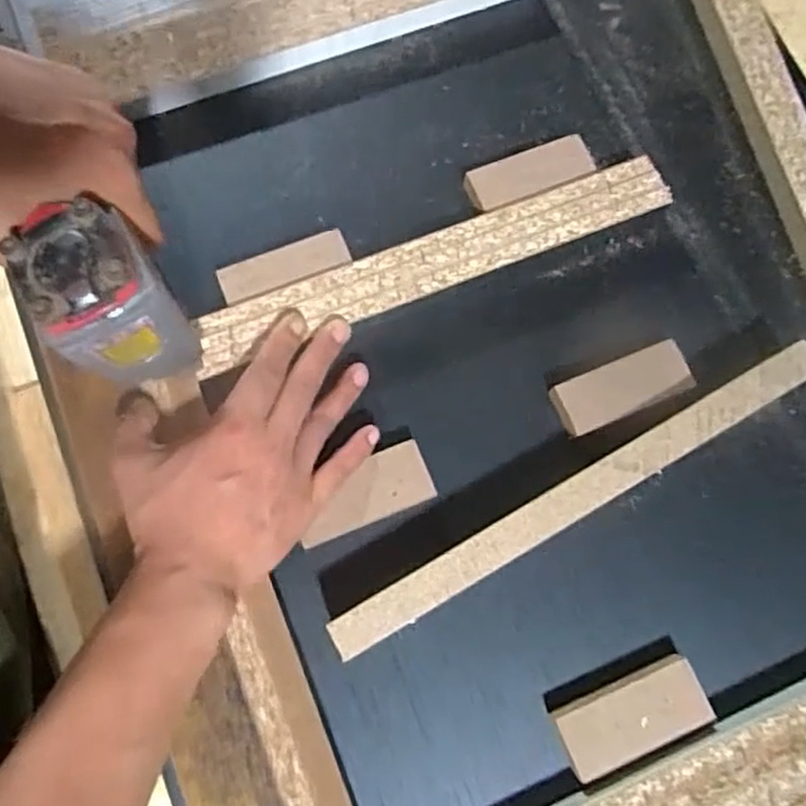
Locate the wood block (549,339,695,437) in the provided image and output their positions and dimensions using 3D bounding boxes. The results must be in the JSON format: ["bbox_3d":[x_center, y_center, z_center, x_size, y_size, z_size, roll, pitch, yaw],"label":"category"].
[{"bbox_3d":[0.130,-0.007,0.429,0.081,0.016,0.032,-22,76,-7],"label":"wood block"}]

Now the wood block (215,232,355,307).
[{"bbox_3d":[-0.072,-0.080,0.441,0.077,0.018,0.026,-20,76,-7],"label":"wood block"}]

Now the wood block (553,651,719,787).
[{"bbox_3d":[0.121,0.166,0.382,0.078,0.020,0.037,-22,76,-7],"label":"wood block"}]

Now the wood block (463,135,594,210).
[{"bbox_3d":[0.080,-0.145,0.462,0.081,0.013,0.032,-21,76,-7],"label":"wood block"}]

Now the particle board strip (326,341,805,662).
[{"bbox_3d":[0.101,0.053,0.403,0.309,0.043,0.022,-29,77,-9],"label":"particle board strip"}]

